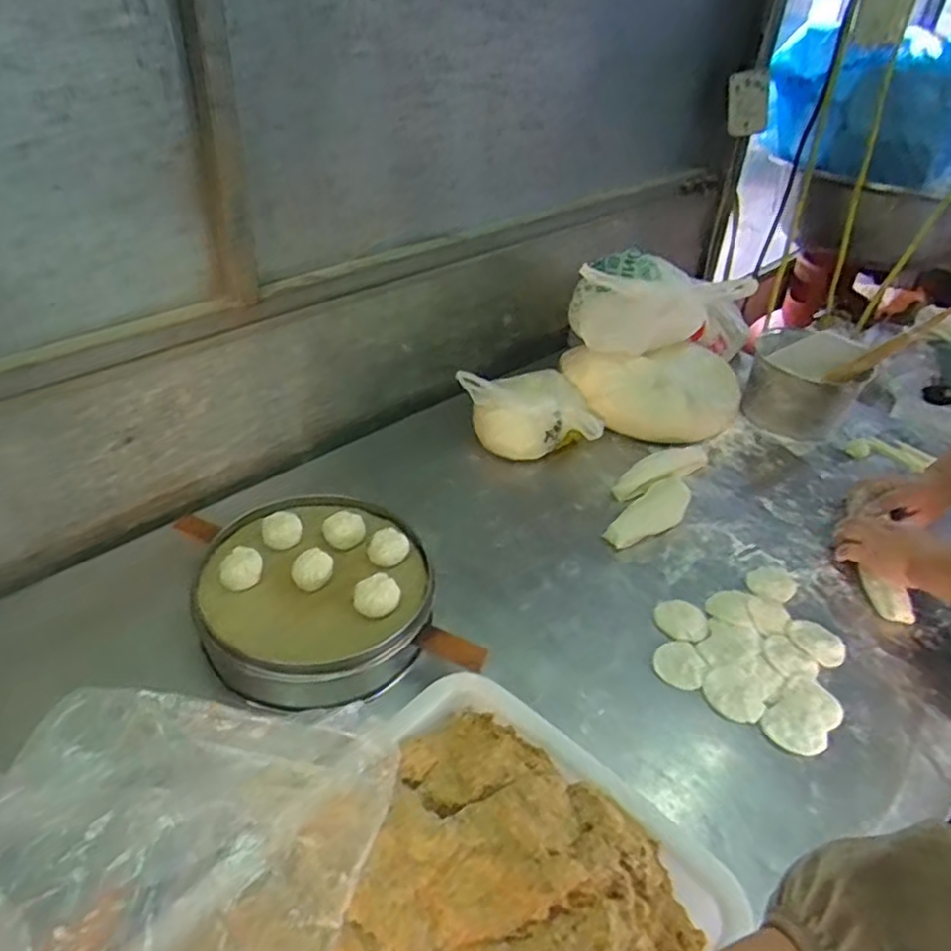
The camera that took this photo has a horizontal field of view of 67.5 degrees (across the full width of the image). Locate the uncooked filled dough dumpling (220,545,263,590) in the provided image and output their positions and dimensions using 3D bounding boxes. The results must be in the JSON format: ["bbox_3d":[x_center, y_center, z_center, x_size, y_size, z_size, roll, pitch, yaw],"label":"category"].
[{"bbox_3d":[-0.237,0.095,0.719,0.041,0.022,0.045,3,39,-2],"label":"uncooked filled dough dumpling"}]

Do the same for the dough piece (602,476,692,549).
[{"bbox_3d":[0.233,0.047,0.925,0.160,0.021,0.056,-27,48,-33],"label":"dough piece"}]

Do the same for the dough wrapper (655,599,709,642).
[{"bbox_3d":[0.236,0.165,0.813,0.058,0.006,0.056,3,39,-2],"label":"dough wrapper"}]

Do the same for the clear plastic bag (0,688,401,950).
[{"bbox_3d":[-0.179,0.229,0.396,0.221,0.143,0.287,6,39,2],"label":"clear plastic bag"}]

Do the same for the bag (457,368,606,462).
[{"bbox_3d":[0.083,-0.091,1.031,0.190,0.099,0.117,-17,43,-25],"label":"bag"}]

